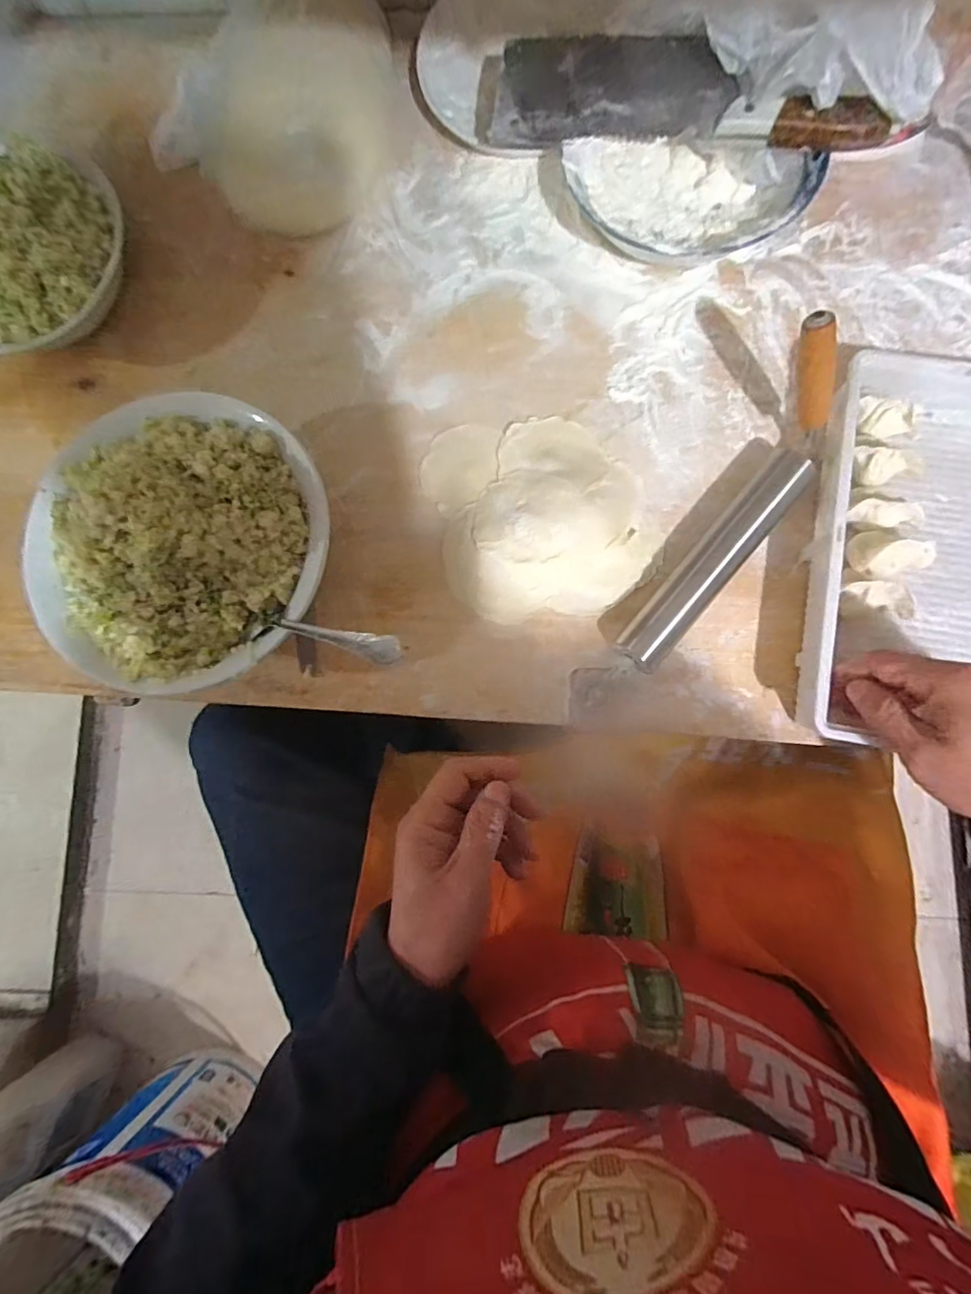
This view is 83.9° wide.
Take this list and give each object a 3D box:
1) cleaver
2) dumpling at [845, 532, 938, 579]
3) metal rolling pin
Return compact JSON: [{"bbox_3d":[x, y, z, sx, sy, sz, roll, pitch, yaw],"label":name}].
[{"bbox_3d":[0.164,-0.434,0.420,0.297,0.033,0.091,11,82,4],"label":"cleaver"},{"bbox_3d":[0.296,-0.065,0.401,0.058,0.037,0.028,7,82,4],"label":"dumpling"},{"bbox_3d":[0.177,-0.065,0.416,0.038,0.034,0.205,40,85,8],"label":"metal rolling pin"}]

